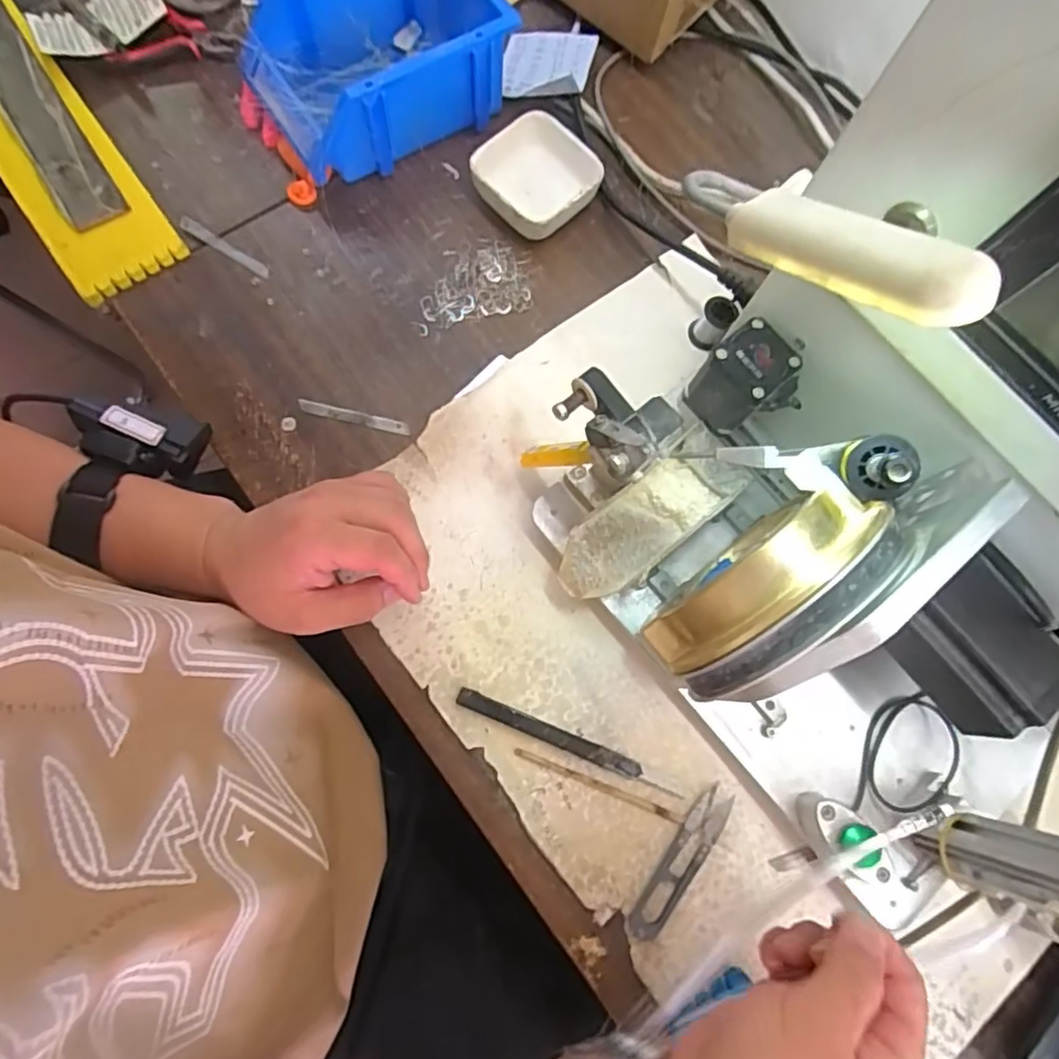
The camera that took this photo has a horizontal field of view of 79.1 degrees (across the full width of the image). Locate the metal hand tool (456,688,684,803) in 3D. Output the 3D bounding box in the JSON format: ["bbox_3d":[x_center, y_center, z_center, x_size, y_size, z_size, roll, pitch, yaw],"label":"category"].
[{"bbox_3d":[0.025,0.139,0.416,0.153,0.008,0.014,22,76,1],"label":"metal hand tool"}]

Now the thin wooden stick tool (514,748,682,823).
[{"bbox_3d":[0.044,0.167,0.418,0.113,0.004,0.007,22,76,1],"label":"thin wooden stick tool"}]

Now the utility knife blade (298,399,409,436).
[{"bbox_3d":[-0.127,-0.082,0.466,0.079,0.004,0.009,13,86,-3],"label":"utility knife blade"}]

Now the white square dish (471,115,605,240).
[{"bbox_3d":[0.004,-0.276,0.504,0.088,0.031,0.081,39,77,5],"label":"white square dish"}]

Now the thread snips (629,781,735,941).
[{"bbox_3d":[0.096,0.211,0.407,0.022,0.006,0.101,37,77,5],"label":"thread snips"}]

